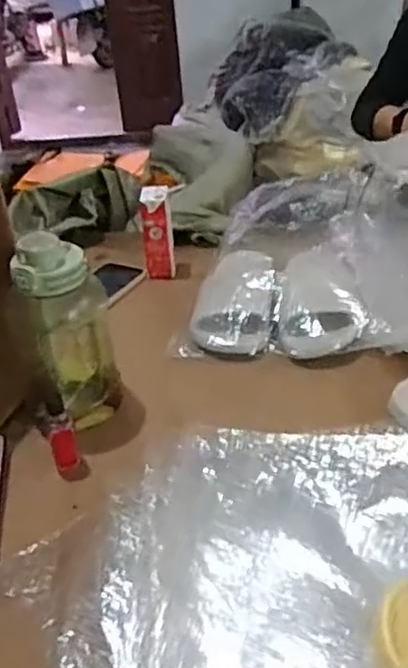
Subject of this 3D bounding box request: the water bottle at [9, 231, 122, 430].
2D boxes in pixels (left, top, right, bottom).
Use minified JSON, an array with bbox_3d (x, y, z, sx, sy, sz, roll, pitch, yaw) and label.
[{"bbox_3d":[-0.142,0.001,0.724,0.084,0.212,0.081,-13,33,-10],"label":"water bottle"}]

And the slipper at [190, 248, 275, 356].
[{"bbox_3d":[0.044,-0.056,0.922,0.112,0.066,0.223,0,33,10],"label":"slipper"}]

